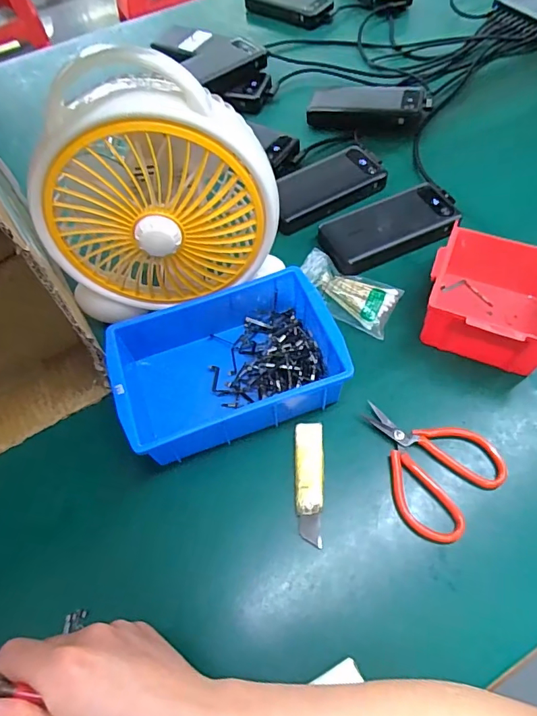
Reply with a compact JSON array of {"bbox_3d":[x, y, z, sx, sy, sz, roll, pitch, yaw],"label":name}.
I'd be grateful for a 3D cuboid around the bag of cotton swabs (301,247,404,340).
[{"bbox_3d":[0.082,-0.070,0.490,0.108,0.018,0.069,25,64,17],"label":"bag of cotton swabs"}]

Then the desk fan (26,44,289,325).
[{"bbox_3d":[-0.095,-0.134,0.418,0.201,0.234,0.088,-4,60,1],"label":"desk fan"}]

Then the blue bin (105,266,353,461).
[{"bbox_3d":[-0.040,0.003,0.433,0.195,0.058,0.134,-19,61,-8],"label":"blue bin"}]

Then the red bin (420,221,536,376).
[{"bbox_3d":[0.224,-0.064,0.455,0.123,0.061,0.139,20,63,14],"label":"red bin"}]

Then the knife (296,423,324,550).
[{"bbox_3d":[0.036,0.107,0.405,0.025,0.006,0.105,0,60,3],"label":"knife"}]

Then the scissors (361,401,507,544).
[{"bbox_3d":[0.136,0.102,0.401,0.122,0.019,0.095,18,62,13],"label":"scissors"}]

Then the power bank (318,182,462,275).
[{"bbox_3d":[0.140,-0.152,0.534,0.155,0.022,0.077,-22,61,-9],"label":"power bank"}]

